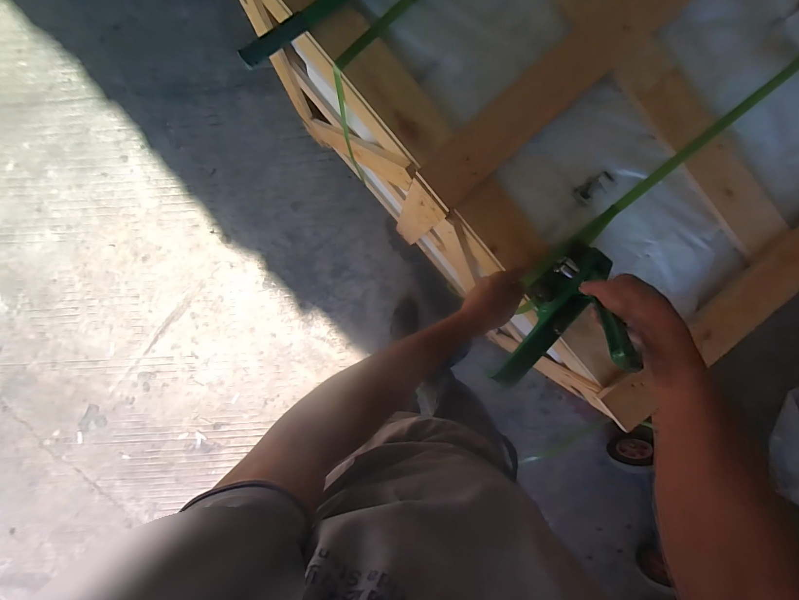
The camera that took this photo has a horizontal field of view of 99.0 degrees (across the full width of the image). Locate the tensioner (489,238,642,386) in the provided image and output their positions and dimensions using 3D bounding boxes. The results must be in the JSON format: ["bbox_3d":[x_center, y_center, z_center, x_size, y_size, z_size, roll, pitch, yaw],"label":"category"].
[{"bbox_3d":[0.235,0.036,0.480,0.103,0.161,0.248,24,96,-1],"label":"tensioner"}]

